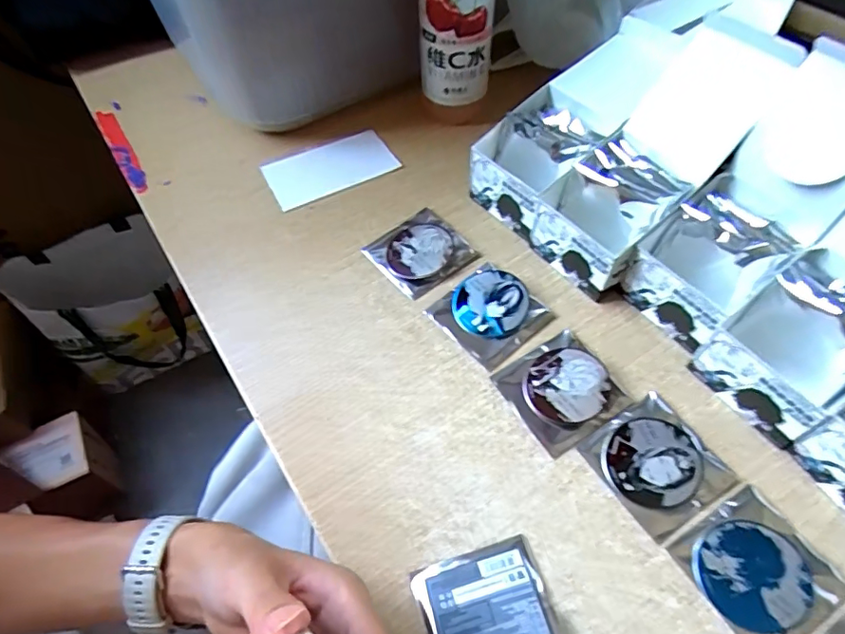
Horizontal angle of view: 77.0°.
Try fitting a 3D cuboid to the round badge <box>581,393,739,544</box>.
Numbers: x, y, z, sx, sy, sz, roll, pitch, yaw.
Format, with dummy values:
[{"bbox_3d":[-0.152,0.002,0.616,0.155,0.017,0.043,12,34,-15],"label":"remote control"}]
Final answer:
[{"bbox_3d":[0.146,0.090,0.329,0.065,0.010,0.070,-31,60,-15],"label":"round badge"}]

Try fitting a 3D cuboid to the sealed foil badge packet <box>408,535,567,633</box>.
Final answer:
[{"bbox_3d":[0.036,0.164,0.289,0.072,0.011,0.069,-15,57,-6],"label":"sealed foil badge packet"}]

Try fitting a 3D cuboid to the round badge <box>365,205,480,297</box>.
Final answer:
[{"bbox_3d":[-0.002,-0.055,0.436,0.069,0.013,0.071,-34,61,-17],"label":"round badge"}]

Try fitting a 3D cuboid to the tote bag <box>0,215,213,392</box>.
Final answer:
[{"bbox_3d":[-0.683,-0.018,1.219,0.336,0.308,0.227,-16,56,-9],"label":"tote bag"}]

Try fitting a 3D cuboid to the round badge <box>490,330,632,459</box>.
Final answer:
[{"bbox_3d":[0.094,0.048,0.360,0.064,0.013,0.069,-30,60,-15],"label":"round badge"}]

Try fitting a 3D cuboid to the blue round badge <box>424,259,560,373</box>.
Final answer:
[{"bbox_3d":[0.050,-0.004,0.395,0.067,0.014,0.071,-38,62,-19],"label":"blue round badge"}]

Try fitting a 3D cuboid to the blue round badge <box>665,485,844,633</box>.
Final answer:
[{"bbox_3d":[0.188,0.140,0.295,0.066,0.010,0.070,-29,60,-15],"label":"blue round badge"}]

